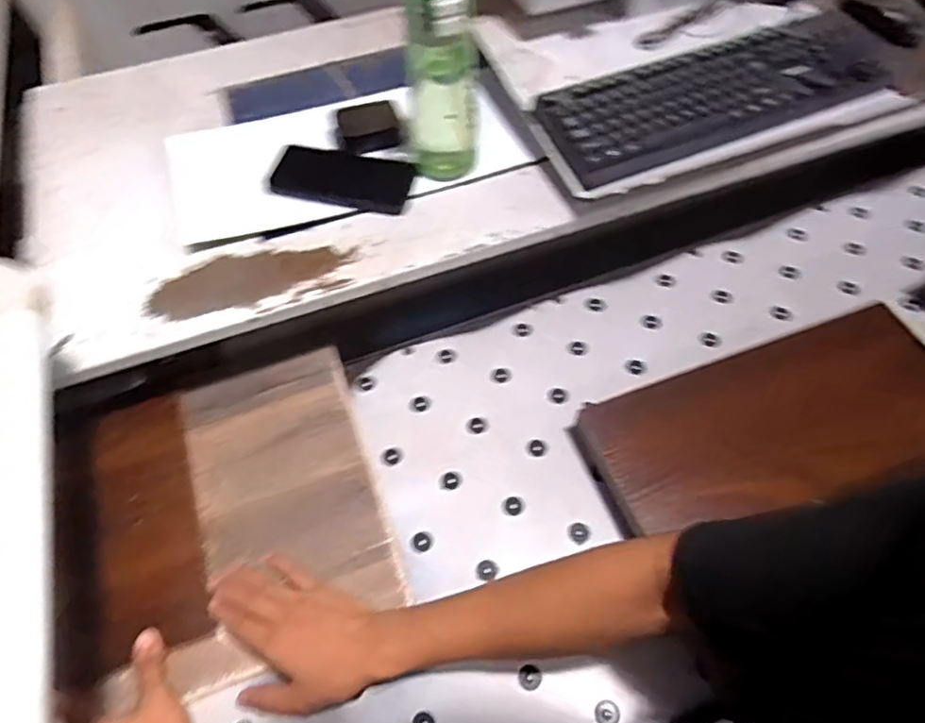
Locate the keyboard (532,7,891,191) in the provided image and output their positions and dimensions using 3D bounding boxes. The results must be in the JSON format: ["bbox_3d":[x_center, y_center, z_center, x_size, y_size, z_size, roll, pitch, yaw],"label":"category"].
[{"bbox_3d":[0.293,-0.324,0.728,0.385,0.026,0.159,-20,75,-5],"label":"keyboard"}]

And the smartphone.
[{"bbox_3d":[-0.140,-0.219,0.730,0.156,0.012,0.082,10,61,0],"label":"smartphone"}]

